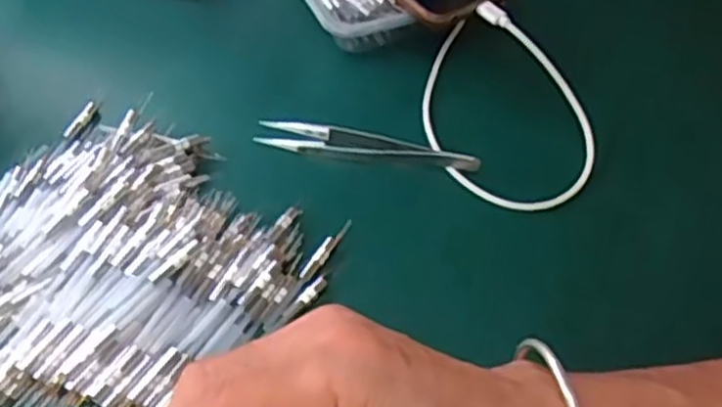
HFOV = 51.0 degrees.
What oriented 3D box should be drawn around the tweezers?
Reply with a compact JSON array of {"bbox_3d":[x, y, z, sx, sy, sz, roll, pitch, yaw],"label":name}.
[{"bbox_3d":[0.004,-0.034,0.435,0.125,0.016,0.019,12,53,4],"label":"tweezers"}]

